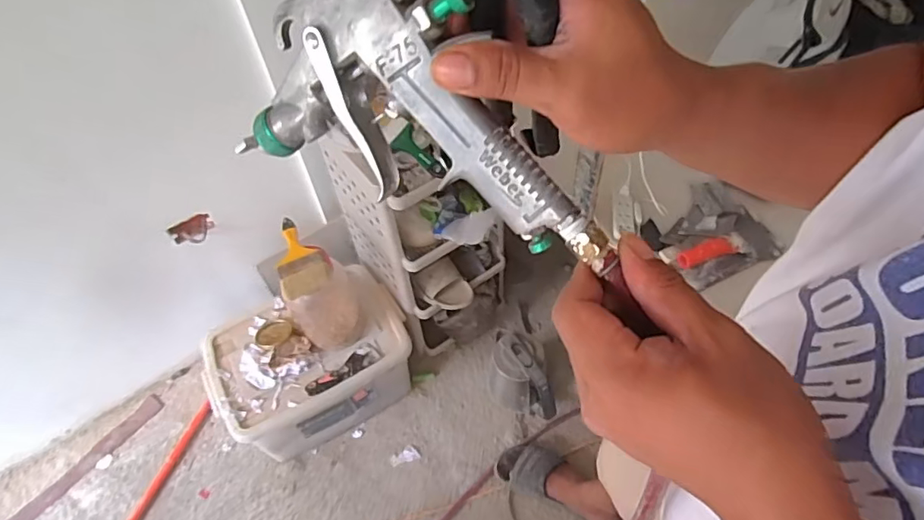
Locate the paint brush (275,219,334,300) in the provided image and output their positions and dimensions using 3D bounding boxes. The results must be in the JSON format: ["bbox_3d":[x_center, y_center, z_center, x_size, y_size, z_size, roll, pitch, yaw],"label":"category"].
[{"bbox_3d":[-0.345,-0.002,1.137,0.108,0.060,0.189,-20,42,-12],"label":"paint brush"}]

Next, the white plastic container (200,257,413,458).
[{"bbox_3d":[-0.386,0.276,1.424,0.486,0.307,0.331,-26,56,-16],"label":"white plastic container"}]

